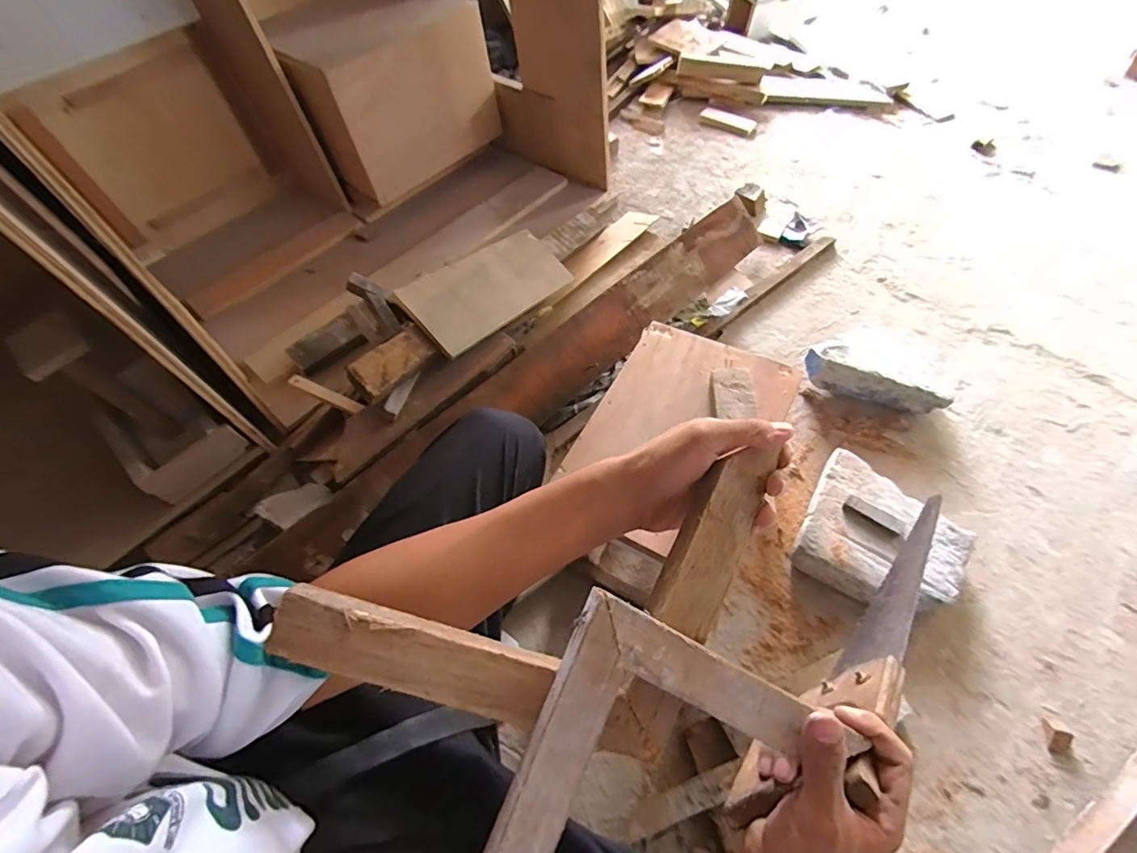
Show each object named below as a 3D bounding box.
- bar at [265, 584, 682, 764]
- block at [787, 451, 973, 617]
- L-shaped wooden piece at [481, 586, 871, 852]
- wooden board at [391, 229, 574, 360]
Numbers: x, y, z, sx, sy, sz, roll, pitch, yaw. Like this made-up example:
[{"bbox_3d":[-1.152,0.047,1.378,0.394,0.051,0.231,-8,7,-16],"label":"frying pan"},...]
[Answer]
[{"bbox_3d":[-0.050,0.146,0.300,0.236,0.017,0.039,20,58,-7],"label":"bar"},{"bbox_3d":[0.451,0.158,0.737,0.203,0.067,0.193,25,63,21],"label":"block"},{"bbox_3d":[0.026,0.171,0.291,0.211,0.015,0.139,-18,92,-10],"label":"L-shaped wooden piece"},{"bbox_3d":[-0.143,-0.260,0.938,0.150,0.022,0.357,45,51,2],"label":"wooden board"}]

